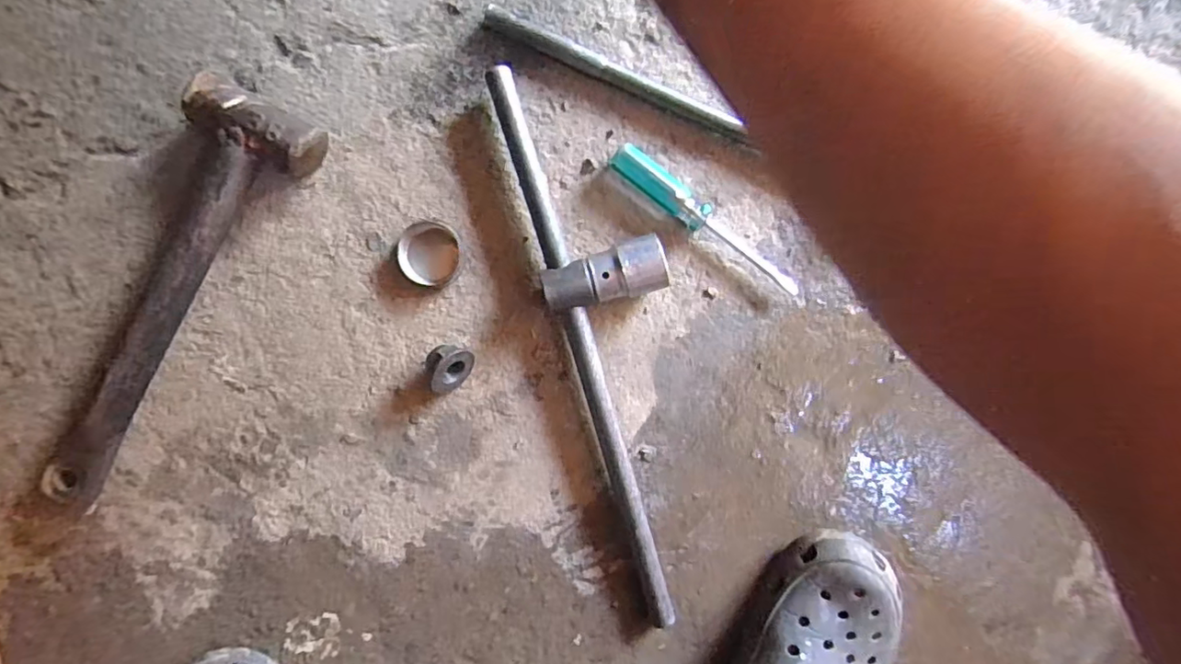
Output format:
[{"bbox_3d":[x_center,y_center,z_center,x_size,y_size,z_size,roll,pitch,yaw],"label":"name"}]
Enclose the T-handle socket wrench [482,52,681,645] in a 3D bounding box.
[{"bbox_3d":[0.023,0.014,0.455,0.098,0.041,0.458,-14,94,-2],"label":"T-handle socket wrench"}]

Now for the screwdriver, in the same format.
[{"bbox_3d":[0.095,-0.087,0.466,0.183,0.020,0.026,38,91,-5],"label":"screwdriver"}]

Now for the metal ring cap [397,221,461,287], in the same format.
[{"bbox_3d":[-0.129,-0.063,0.463,0.046,0.011,0.050,0,94,-3],"label":"metal ring cap"}]

